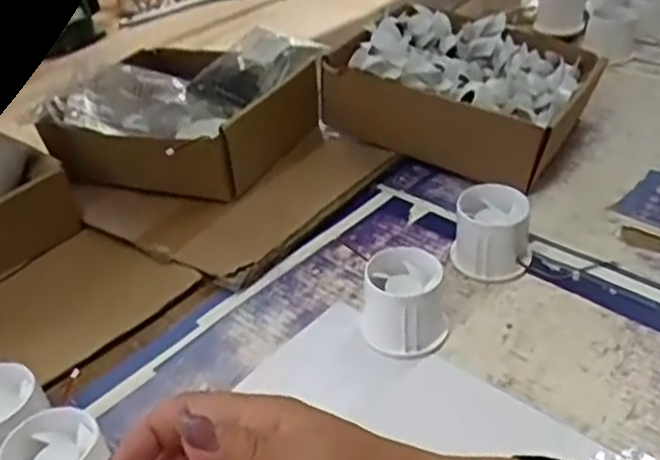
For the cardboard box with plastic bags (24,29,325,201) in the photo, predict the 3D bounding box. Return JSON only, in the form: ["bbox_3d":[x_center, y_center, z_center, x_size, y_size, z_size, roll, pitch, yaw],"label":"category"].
[{"bbox_3d":[-0.134,-0.115,0.685,0.199,0.084,0.197,10,39,21],"label":"cardboard box with plastic bags"}]

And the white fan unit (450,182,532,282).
[{"bbox_3d":[0.119,0.002,0.514,0.054,0.052,0.049,4,37,13],"label":"white fan unit"}]

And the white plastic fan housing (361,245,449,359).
[{"bbox_3d":[0.049,0.047,0.461,0.051,0.049,0.055,2,37,11],"label":"white plastic fan housing"}]

